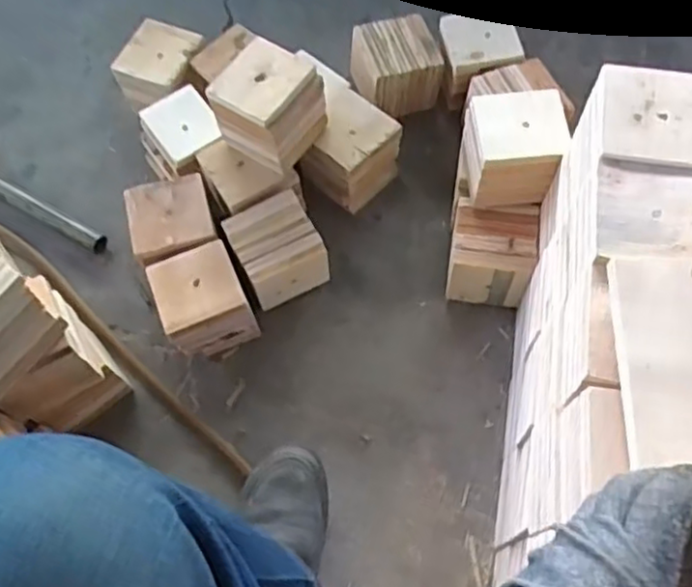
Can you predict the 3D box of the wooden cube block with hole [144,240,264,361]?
[{"bbox_3d":[-0.164,0.014,0.812,0.100,0.091,0.098,-22,66,-7],"label":"wooden cube block with hole"}]

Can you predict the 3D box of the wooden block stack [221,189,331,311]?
[{"bbox_3d":[-0.079,-0.045,0.831,0.092,0.089,0.103,-27,67,-9],"label":"wooden block stack"}]

